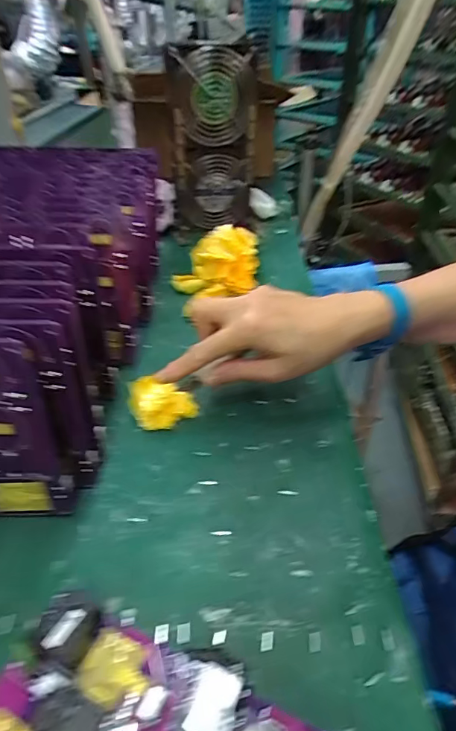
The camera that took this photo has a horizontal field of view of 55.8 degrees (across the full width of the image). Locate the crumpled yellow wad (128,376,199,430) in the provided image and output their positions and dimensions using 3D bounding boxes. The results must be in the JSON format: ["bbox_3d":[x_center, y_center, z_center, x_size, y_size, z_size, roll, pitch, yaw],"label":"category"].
[{"bbox_3d":[-0.055,0.031,0.366,0.054,0.027,0.036,-7,39,-7],"label":"crumpled yellow wad"}]

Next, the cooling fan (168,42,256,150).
[{"bbox_3d":[-0.018,-0.360,0.579,0.113,0.112,0.038,-21,50,-25],"label":"cooling fan"}]

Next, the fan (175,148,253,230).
[{"bbox_3d":[-0.019,-0.269,0.668,0.112,0.119,0.029,-11,40,-13],"label":"fan"}]

